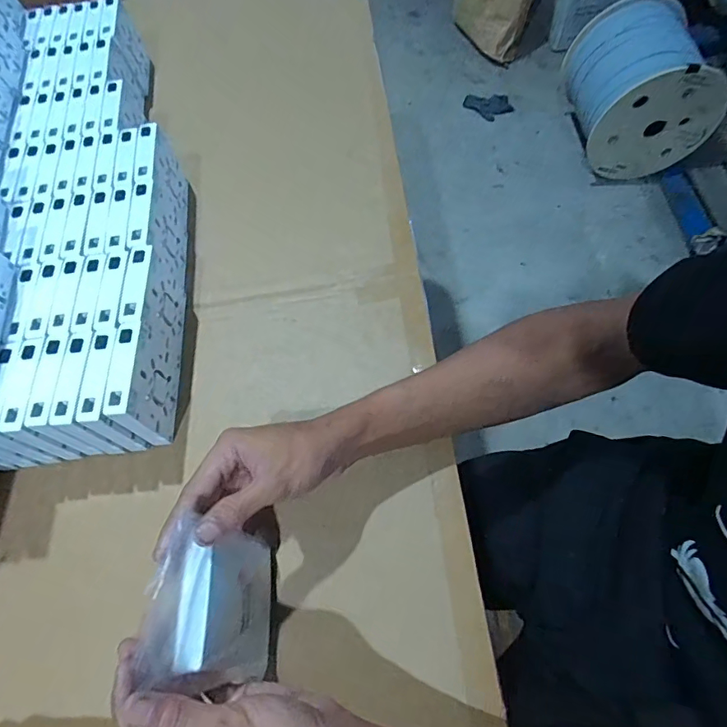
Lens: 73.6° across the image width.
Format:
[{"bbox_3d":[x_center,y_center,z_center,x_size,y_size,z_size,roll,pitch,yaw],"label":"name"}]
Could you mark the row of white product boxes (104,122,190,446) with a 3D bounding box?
[{"bbox_3d":[-0.211,-0.091,0.501,0.025,0.084,0.339,-7,64,1],"label":"row of white product boxes"}]

